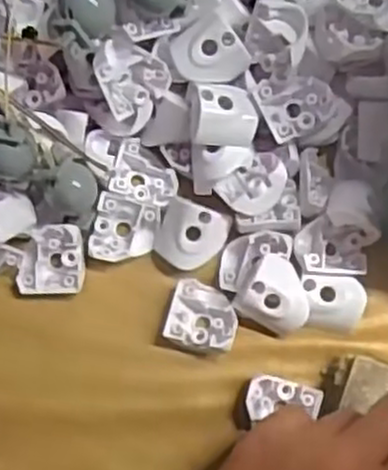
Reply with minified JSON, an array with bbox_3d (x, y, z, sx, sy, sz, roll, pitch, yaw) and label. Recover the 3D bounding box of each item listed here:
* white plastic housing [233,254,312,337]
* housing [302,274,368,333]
[{"bbox_3d":[0.039,0.027,0.349,0.031,0.012,0.031,33,77,9],"label":"white plastic housing"},{"bbox_3d":[0.065,0.032,0.359,0.029,0.013,0.025,4,74,2],"label":"housing"}]

